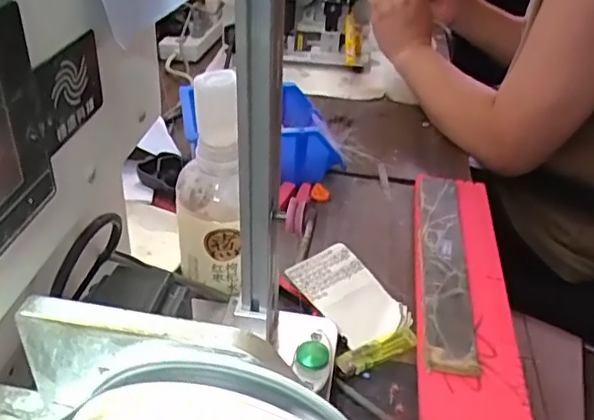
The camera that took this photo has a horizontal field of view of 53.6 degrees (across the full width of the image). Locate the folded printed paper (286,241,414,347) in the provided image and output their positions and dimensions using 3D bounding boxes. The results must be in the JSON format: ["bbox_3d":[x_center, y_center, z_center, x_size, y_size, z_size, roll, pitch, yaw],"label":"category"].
[{"bbox_3d":[0.046,0.074,0.522,0.068,0.022,0.101,-28,46,-34],"label":"folded printed paper"}]

